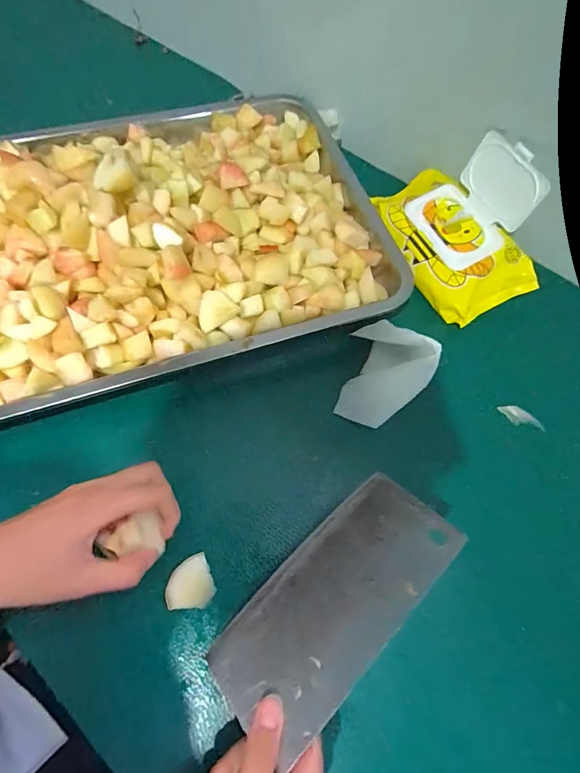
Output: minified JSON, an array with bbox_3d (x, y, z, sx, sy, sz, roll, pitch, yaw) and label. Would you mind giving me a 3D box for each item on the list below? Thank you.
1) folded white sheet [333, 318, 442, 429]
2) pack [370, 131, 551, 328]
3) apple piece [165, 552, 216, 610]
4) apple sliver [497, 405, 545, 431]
[{"bbox_3d":[0.088,-0.015,0.360,0.076,0.045,0.101,29,68,10],"label":"folded white sheet"},{"bbox_3d":[0.172,-0.170,0.388,0.105,0.097,0.174,-21,68,-12],"label":"pack"},{"bbox_3d":[-0.077,0.152,0.297,0.034,0.023,0.035,-18,68,-10],"label":"apple piece"},{"bbox_3d":[0.219,0.029,0.366,0.042,0.007,0.016,19,66,6],"label":"apple sliver"}]

